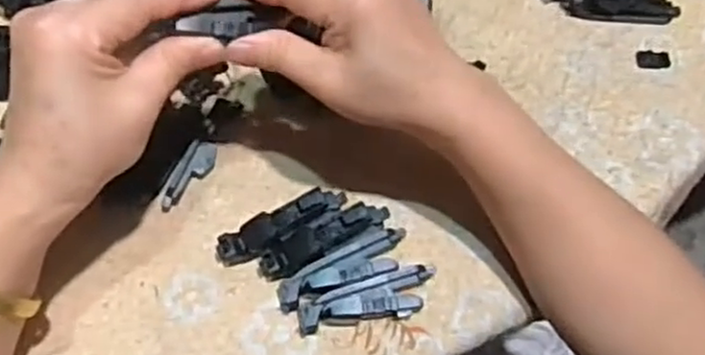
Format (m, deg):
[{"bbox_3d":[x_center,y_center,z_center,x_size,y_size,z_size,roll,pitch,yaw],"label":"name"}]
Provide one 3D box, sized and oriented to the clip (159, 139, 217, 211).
[{"bbox_3d":[-0.097,-0.002,0.406,0.014,0.015,0.045,35,70,17],"label":"clip"}]

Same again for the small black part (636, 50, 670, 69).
[{"bbox_3d":[0.195,-0.077,0.452,0.021,0.004,0.012,2,64,3],"label":"small black part"}]

